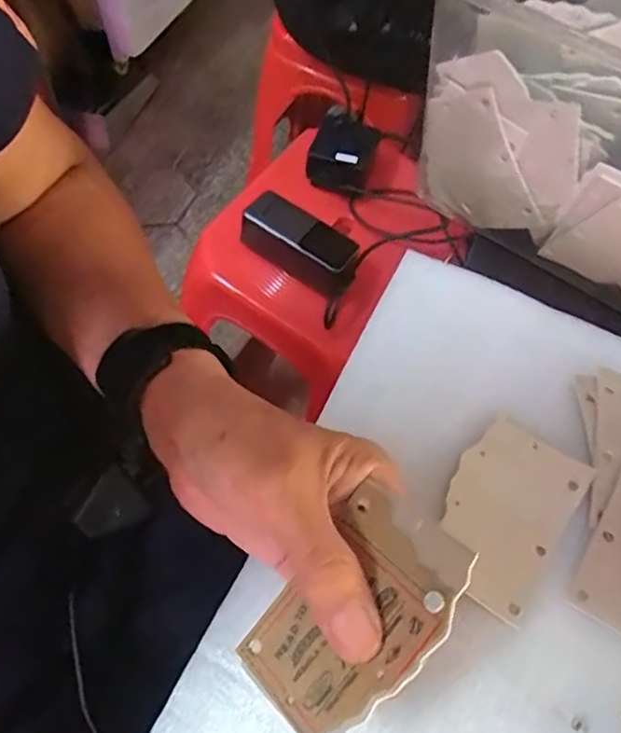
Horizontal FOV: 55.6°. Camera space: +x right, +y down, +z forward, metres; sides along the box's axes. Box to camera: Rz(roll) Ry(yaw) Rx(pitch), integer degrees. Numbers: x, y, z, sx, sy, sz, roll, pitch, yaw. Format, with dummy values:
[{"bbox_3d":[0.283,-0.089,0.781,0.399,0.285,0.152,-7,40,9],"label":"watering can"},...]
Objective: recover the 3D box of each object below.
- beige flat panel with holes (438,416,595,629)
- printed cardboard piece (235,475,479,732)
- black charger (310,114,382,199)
[{"bbox_3d":[0.092,0.068,0.277,0.054,0.004,0.083,32,66,12],"label":"beige flat panel with holes"},{"bbox_3d":[0.016,0.088,0.209,0.084,0.006,0.054,-49,50,-5],"label":"printed cardboard piece"},{"bbox_3d":[0.041,-0.263,0.728,0.076,0.046,0.089,19,64,6],"label":"black charger"}]

